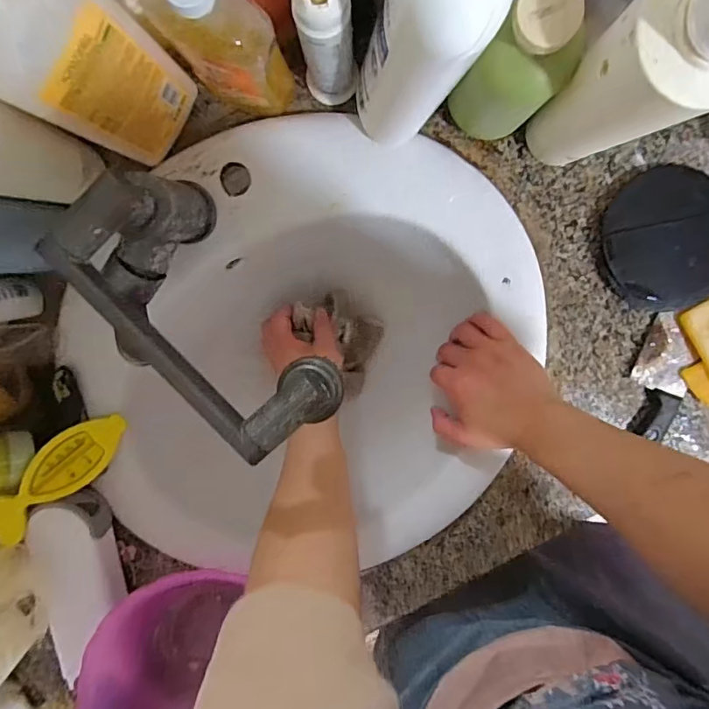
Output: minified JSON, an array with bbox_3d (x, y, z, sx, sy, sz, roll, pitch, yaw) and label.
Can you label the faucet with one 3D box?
[{"bbox_3d":[-0.108,-0.032,0.390,0.090,0.163,0.201,-41,96,8],"label":"faucet"}]

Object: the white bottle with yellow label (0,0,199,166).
[{"bbox_3d":[-0.178,-0.189,0.332,0.053,0.217,0.094,40,98,-5],"label":"white bottle with yellow label"}]

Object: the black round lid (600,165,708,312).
[{"bbox_3d":[0.290,-0.105,0.459,0.113,0.014,0.124,0,99,2],"label":"black round lid"}]

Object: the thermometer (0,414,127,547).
[{"bbox_3d":[-0.281,0.112,0.478,0.141,0.013,0.052,-43,96,-16],"label":"thermometer"}]

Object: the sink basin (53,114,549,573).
[{"bbox_3d":[-0.043,-0.003,0.541,0.441,0.140,0.418,0,99,2],"label":"sink basin"}]

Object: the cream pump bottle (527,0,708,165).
[{"bbox_3d":[0.174,-0.168,0.315,0.057,0.261,0.072,-36,97,7],"label":"cream pump bottle"}]

